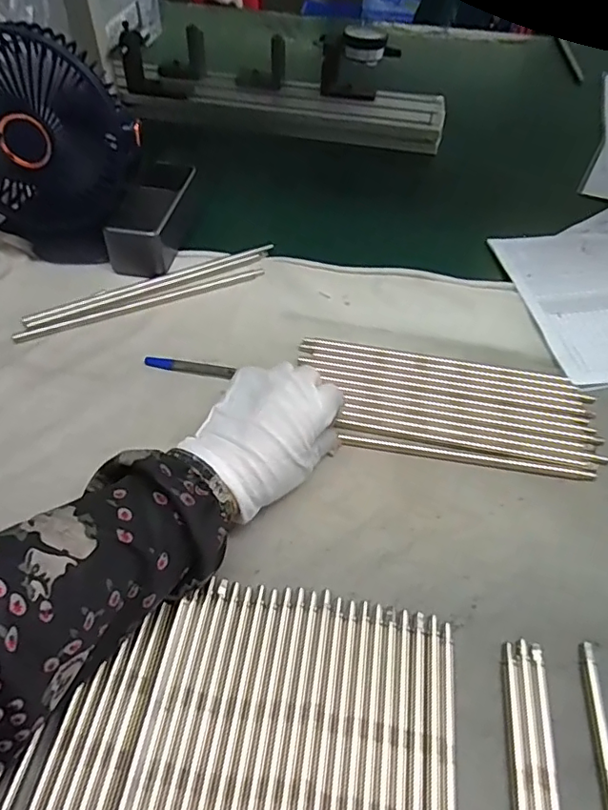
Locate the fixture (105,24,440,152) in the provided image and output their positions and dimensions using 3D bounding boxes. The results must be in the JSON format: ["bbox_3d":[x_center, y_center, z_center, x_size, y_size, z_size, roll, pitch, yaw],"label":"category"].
[{"bbox_3d":[-0.025,-0.414,0.703,0.409,0.096,0.095,10,52,6],"label":"fixture"}]

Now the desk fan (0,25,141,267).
[{"bbox_3d":[-0.217,-0.208,0.466,0.143,0.187,0.071,10,52,6],"label":"desk fan"}]

